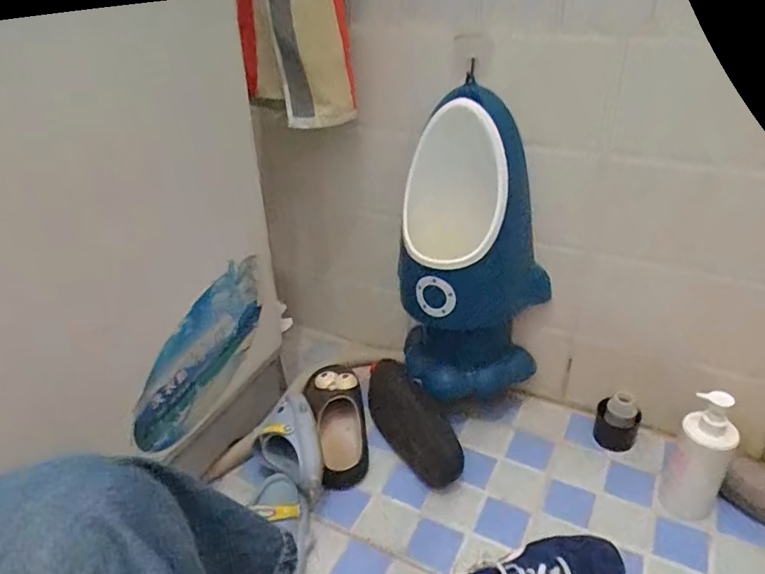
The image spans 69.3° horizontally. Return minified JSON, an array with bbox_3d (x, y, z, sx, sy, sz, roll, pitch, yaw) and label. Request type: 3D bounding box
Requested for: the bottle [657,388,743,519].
[{"bbox_3d":[0.420,0.233,0.738,0.069,0.200,0.070,19,36,33],"label":"bottle"}]

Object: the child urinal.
[{"bbox_3d":[0.147,-0.046,0.876,0.227,0.458,0.176,2,30,8],"label":"child urinal"}]

